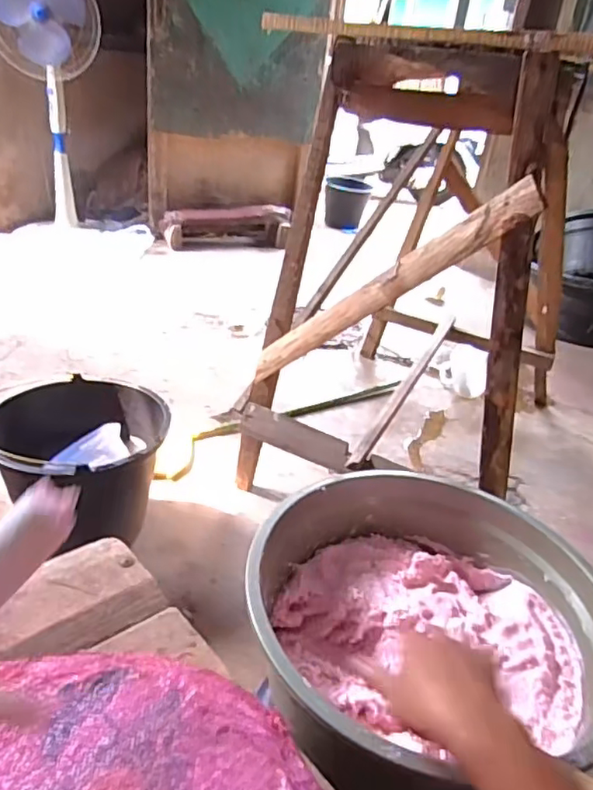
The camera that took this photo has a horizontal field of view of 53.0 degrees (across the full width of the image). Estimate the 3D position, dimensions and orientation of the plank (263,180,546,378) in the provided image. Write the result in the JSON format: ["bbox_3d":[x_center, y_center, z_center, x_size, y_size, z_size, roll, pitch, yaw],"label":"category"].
[{"bbox_3d":[0.121,-0.160,0.970,0.588,0.051,0.029,-28,2,42],"label":"plank"}]

